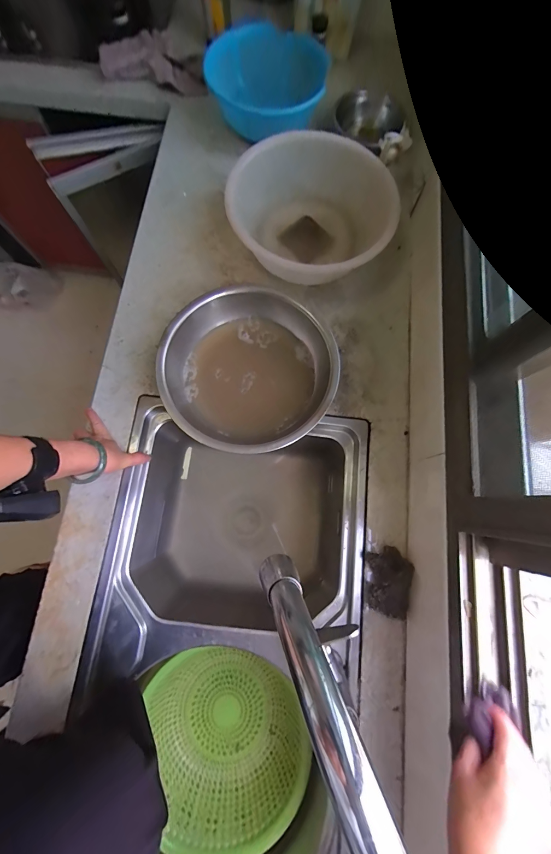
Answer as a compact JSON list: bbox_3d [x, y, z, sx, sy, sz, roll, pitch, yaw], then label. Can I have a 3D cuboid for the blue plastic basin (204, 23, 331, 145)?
[{"bbox_3d":[-0.025,-0.812,0.733,0.258,0.101,0.258,-4,77,-2],"label":"blue plastic basin"}]

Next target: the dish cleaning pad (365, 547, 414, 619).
[{"bbox_3d":[0.185,0.250,0.501,0.067,0.036,0.103,3,77,-1],"label":"dish cleaning pad"}]

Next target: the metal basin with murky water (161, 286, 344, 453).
[{"bbox_3d":[-0.051,-0.092,0.553,0.271,0.081,0.285,0,77,-1],"label":"metal basin with murky water"}]

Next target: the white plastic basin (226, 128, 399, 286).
[{"bbox_3d":[0.062,-0.415,0.618,0.273,0.102,0.312,-31,80,-8],"label":"white plastic basin"}]

